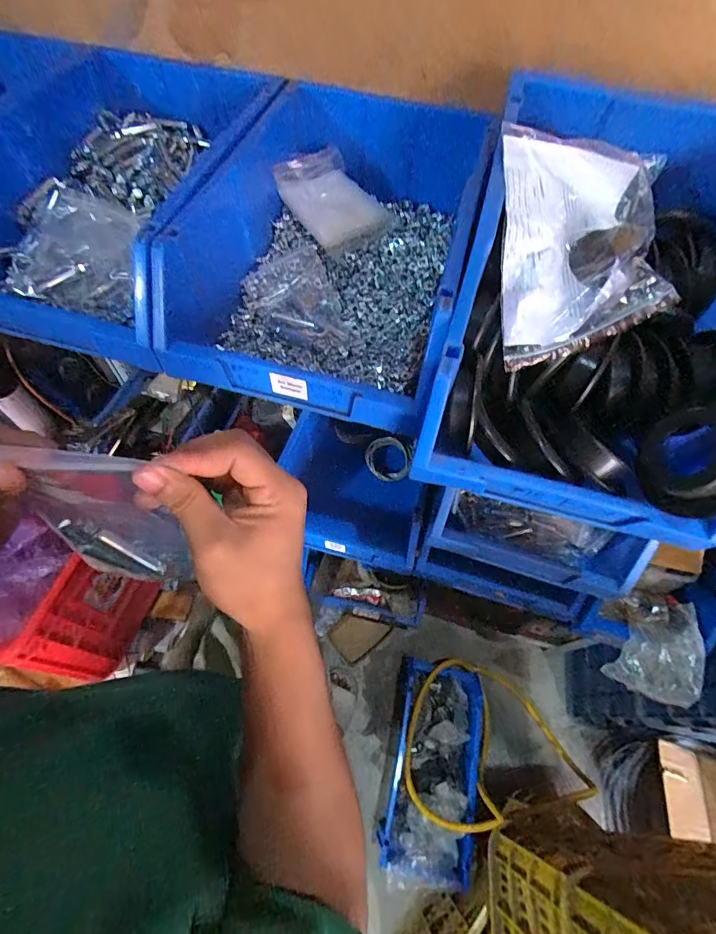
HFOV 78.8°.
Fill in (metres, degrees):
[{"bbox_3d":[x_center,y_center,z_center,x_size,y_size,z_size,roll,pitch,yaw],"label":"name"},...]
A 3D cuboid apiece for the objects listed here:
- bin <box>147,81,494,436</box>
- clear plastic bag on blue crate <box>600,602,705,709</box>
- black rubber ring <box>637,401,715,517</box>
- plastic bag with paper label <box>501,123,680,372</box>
[{"bbox_3d":[-0.029,-0.275,0.541,0.292,0.156,0.451,12,61,4],"label":"bin"},{"bbox_3d":[0.508,0.307,0.746,0.127,0.070,0.157,14,61,6],"label":"clear plastic bag on blue crate"},{"bbox_3d":[0.306,-0.010,0.386,0.025,0.097,0.097,34,51,-35],"label":"black rubber ring"},{"bbox_3d":[0.224,-0.217,0.430,0.157,0.035,0.221,-2,88,-1],"label":"plastic bag with paper label"}]

